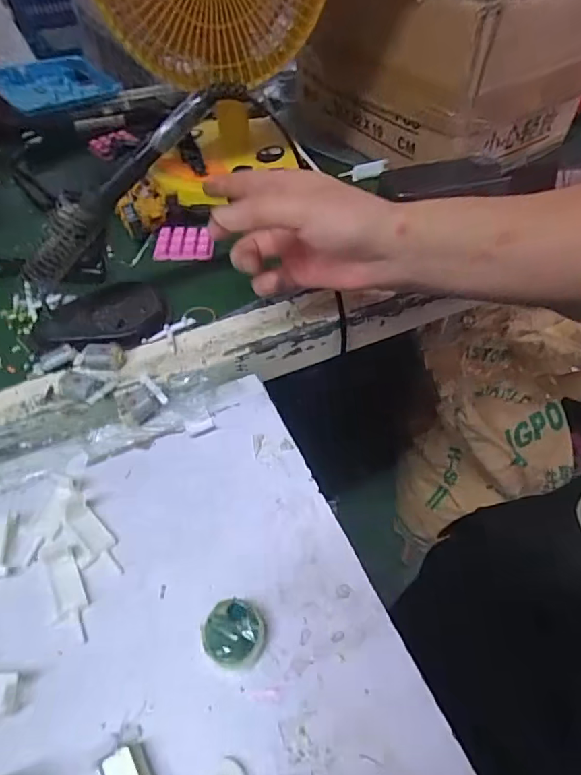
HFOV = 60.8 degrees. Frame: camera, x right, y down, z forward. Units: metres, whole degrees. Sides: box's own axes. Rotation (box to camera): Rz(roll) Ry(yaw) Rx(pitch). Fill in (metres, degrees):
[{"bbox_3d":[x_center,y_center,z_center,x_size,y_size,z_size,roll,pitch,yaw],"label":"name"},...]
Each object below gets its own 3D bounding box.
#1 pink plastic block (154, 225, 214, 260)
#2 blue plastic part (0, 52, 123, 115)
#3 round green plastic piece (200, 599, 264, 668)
[{"bbox_3d":[-0.109,-0.151,0.512,0.059,0.009,0.048,-3,51,-2],"label":"pink plastic block"},{"bbox_3d":[-0.354,-0.452,0.734,0.131,0.011,0.162,38,56,11],"label":"blue plastic part"},{"bbox_3d":[-0.032,0.137,0.276,0.033,0.017,0.035,0,51,0],"label":"round green plastic piece"}]

